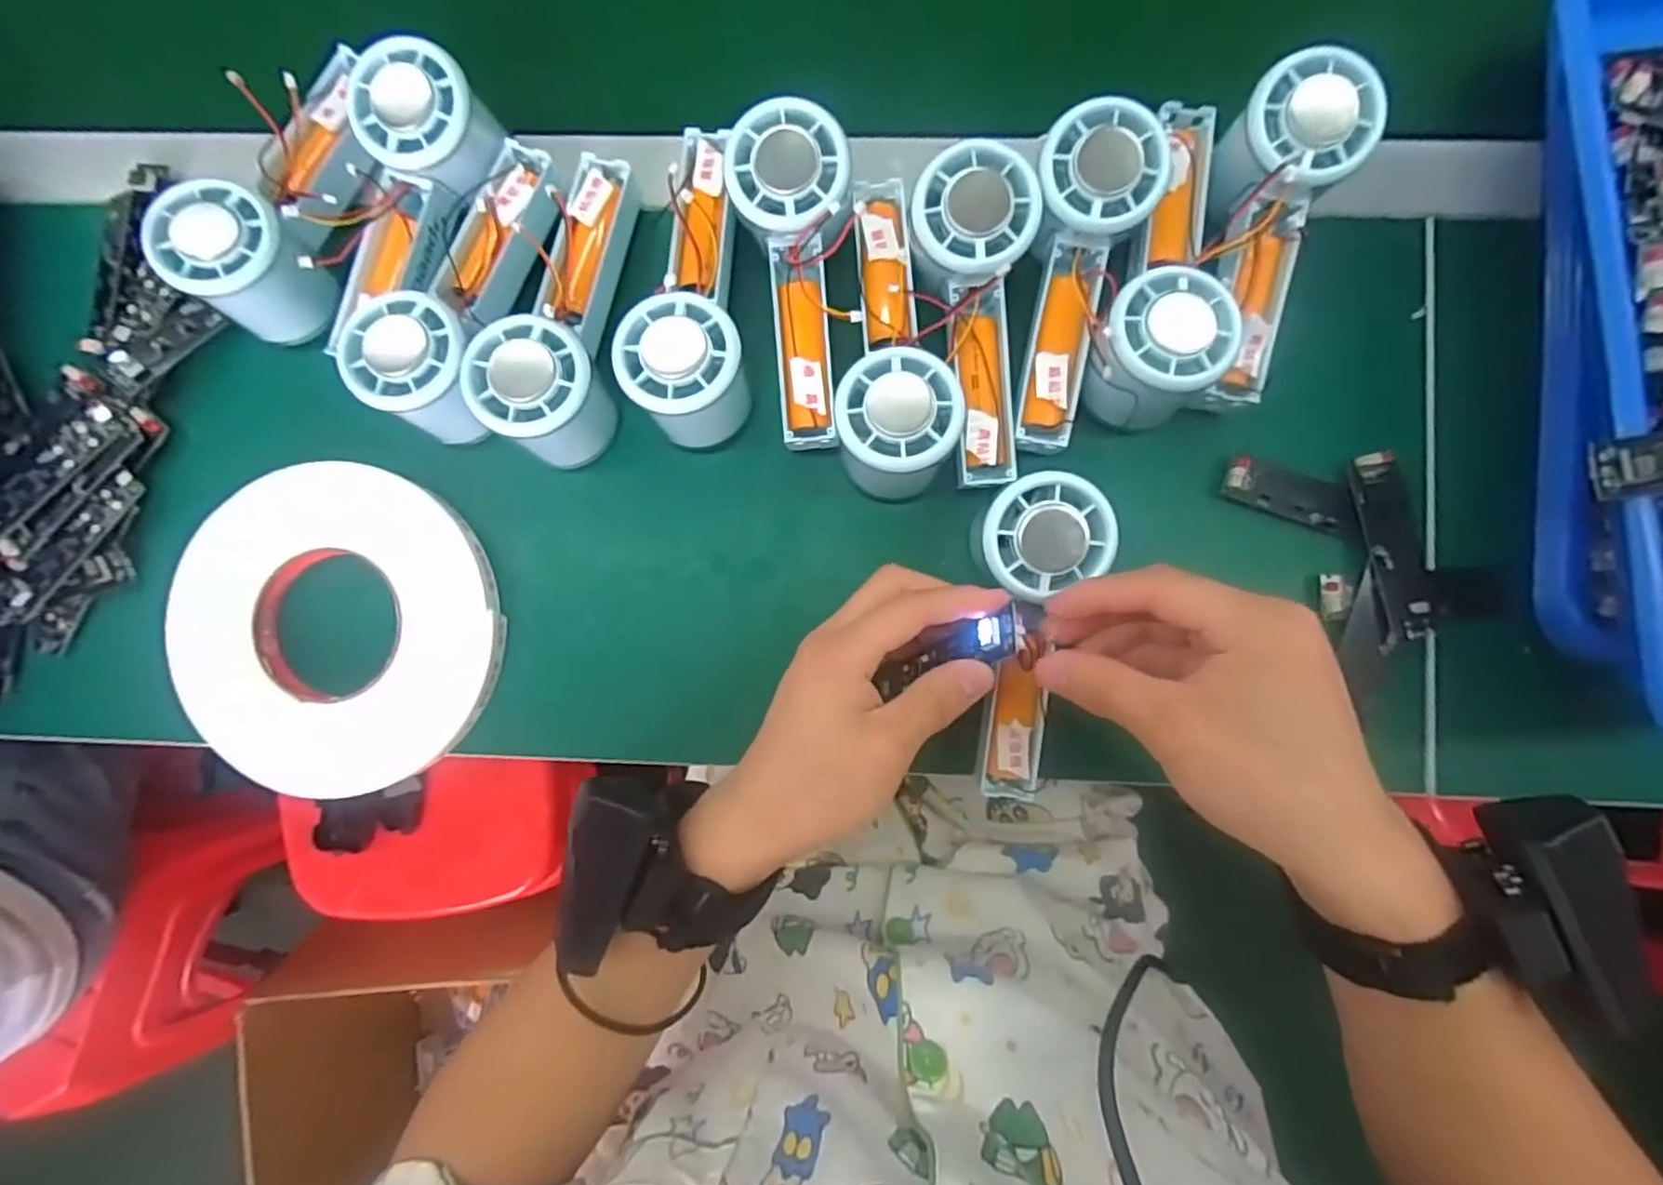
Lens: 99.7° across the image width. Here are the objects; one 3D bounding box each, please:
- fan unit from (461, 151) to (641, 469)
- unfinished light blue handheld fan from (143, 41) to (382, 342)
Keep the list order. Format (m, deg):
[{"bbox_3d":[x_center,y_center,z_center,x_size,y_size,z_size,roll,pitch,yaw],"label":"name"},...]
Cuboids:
[{"bbox_3d":[-0.136,-0.143,0.349,0.057,0.060,0.151,4,88,3],"label":"fan unit"},{"bbox_3d":[-0.268,-0.202,0.347,0.058,0.053,0.147,29,90,4],"label":"unfinished light blue handheld fan"}]

